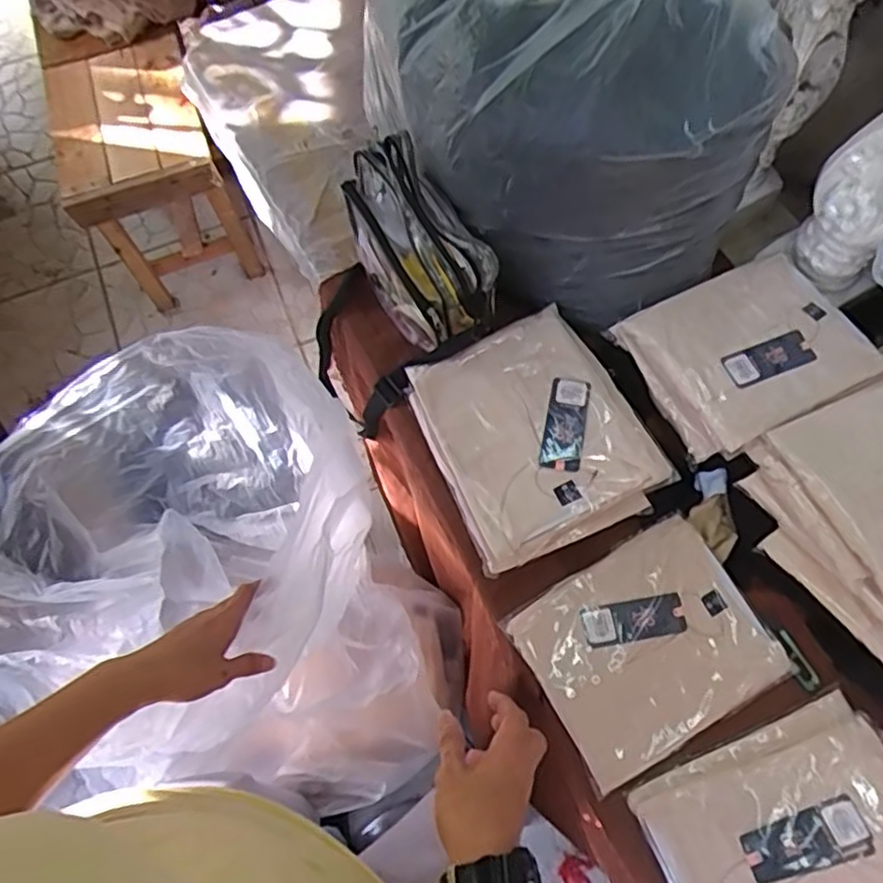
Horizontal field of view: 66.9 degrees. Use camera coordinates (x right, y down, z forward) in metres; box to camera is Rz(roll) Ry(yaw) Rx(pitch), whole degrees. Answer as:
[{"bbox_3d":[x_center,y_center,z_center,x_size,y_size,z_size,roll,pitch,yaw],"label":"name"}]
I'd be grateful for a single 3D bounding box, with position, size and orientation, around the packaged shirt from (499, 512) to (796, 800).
[{"bbox_3d":[0.235,0.233,0.765,0.258,0.028,0.212,-29,71,-9],"label":"packaged shirt"}]

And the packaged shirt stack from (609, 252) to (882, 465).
[{"bbox_3d":[0.387,-0.119,0.831,0.265,0.046,0.209,-25,71,-7],"label":"packaged shirt stack"}]

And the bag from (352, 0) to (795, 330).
[{"bbox_3d":[0.166,-0.447,0.820,0.419,0.312,0.502,-27,71,-8],"label":"bag"}]

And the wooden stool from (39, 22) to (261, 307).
[{"bbox_3d":[-0.669,-0.609,1.547,0.316,0.436,0.436,-18,70,-5],"label":"wooden stool"}]

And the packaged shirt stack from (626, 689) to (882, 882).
[{"bbox_3d":[0.364,0.419,0.676,0.262,0.063,0.221,-22,70,-6],"label":"packaged shirt stack"}]

